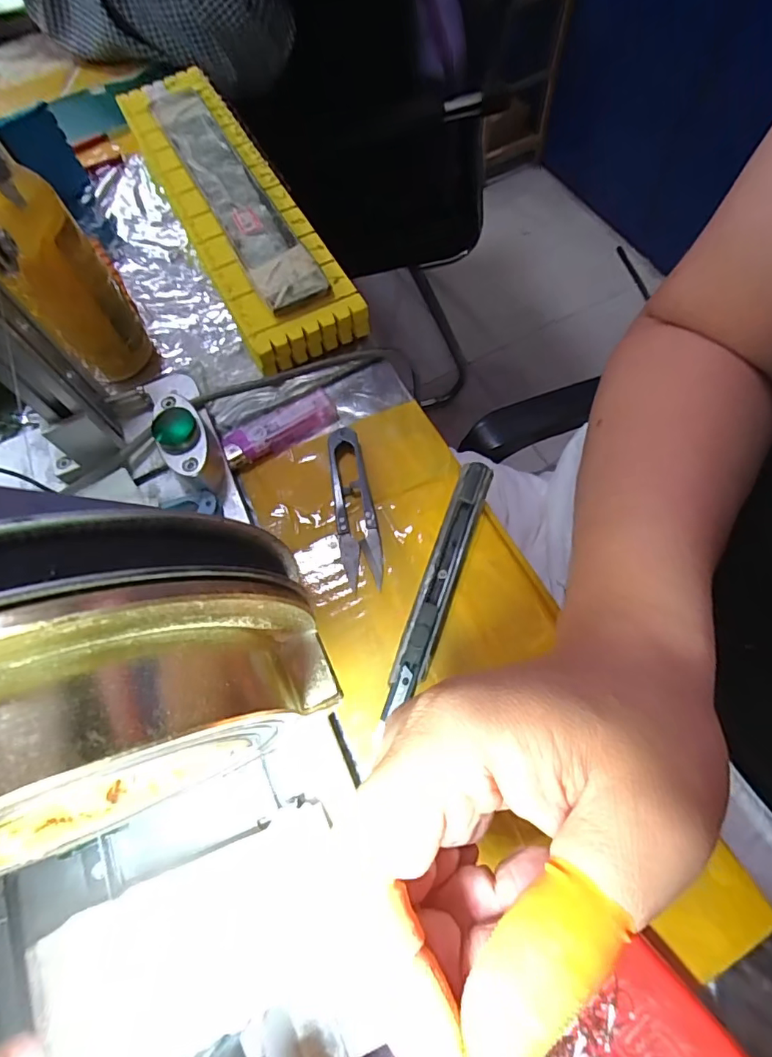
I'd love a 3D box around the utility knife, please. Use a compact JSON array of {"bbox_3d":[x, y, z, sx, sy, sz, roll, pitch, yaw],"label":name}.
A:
[{"bbox_3d":[0.030,0.027,0.272,0.016,0.013,0.141,18,69,11],"label":"utility knife"}]

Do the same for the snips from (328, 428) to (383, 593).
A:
[{"bbox_3d":[-0.019,-0.014,0.298,0.023,0.006,0.103,-10,66,-1],"label":"snips"}]

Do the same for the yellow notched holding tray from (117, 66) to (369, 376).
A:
[{"bbox_3d":[-0.121,-0.253,0.389,0.081,0.034,0.329,-26,68,-8],"label":"yellow notched holding tray"}]

